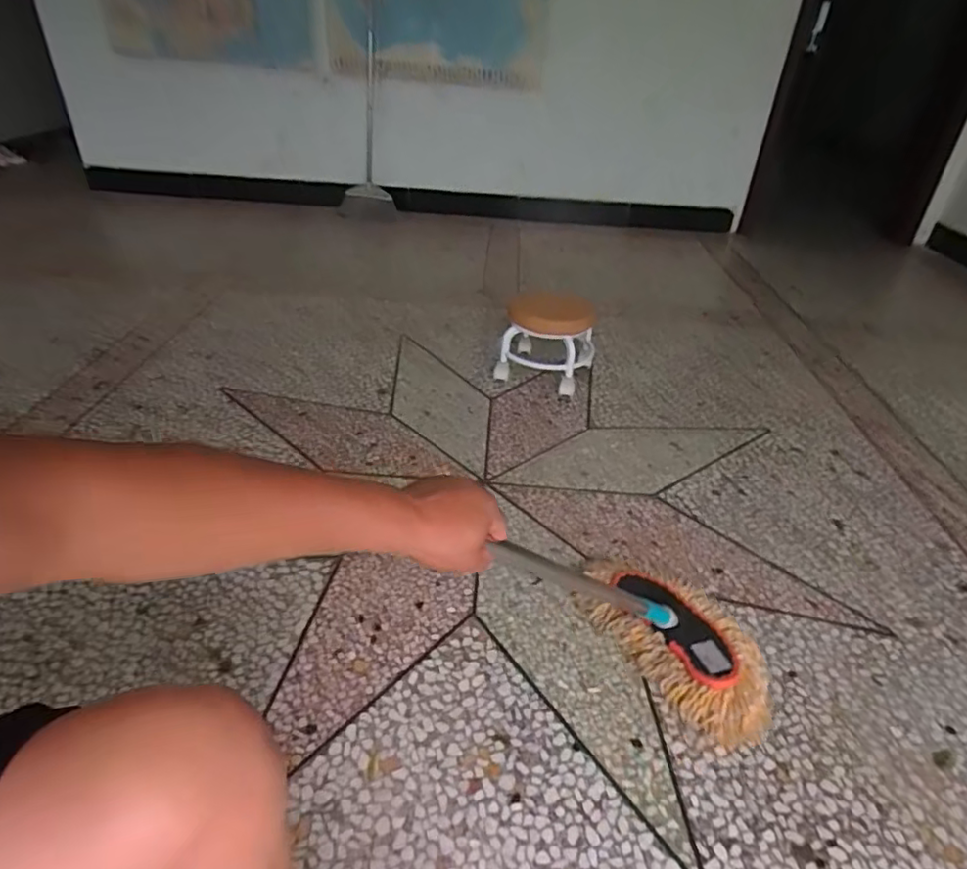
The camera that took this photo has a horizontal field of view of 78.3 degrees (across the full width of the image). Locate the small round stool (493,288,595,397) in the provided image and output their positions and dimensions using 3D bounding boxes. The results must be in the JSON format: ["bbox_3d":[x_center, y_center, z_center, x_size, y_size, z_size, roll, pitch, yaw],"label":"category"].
[{"bbox_3d":[0.210,-0.314,1.892,0.282,0.269,0.293,2,35,-2],"label":"small round stool"}]

